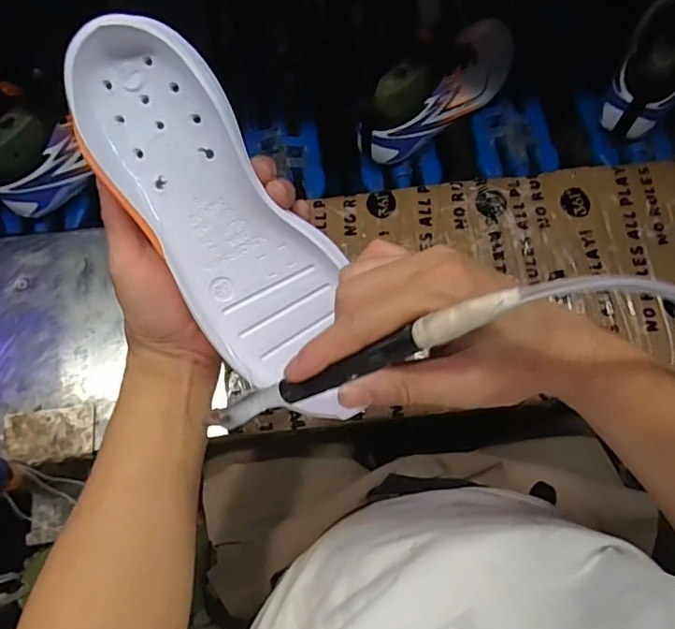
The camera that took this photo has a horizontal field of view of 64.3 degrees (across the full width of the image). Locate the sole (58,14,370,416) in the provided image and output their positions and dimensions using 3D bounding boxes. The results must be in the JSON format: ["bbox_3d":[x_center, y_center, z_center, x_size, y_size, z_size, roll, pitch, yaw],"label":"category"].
[{"bbox_3d":[-0.064,-0.050,0.328,0.089,0.022,0.253,-33,102,-8],"label":"sole"}]

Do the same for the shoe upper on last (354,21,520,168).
[{"bbox_3d":[0.127,-0.271,0.613,0.254,0.100,0.076,-39,77,-23],"label":"shoe upper on last"}]

